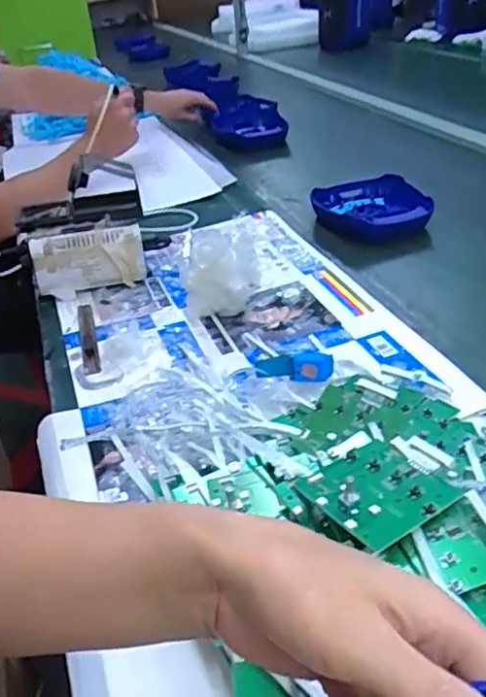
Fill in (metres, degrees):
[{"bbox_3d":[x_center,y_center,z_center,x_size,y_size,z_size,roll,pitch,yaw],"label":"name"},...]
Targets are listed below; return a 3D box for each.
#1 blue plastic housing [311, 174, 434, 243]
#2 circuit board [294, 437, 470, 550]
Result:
[{"bbox_3d":[0.202,-0.214,0.961,0.173,0.057,0.159,-3,35,2],"label":"blue plastic housing"},{"bbox_3d":[0.091,0.086,0.391,0.091,0.014,0.072,-22,38,-23],"label":"circuit board"}]

